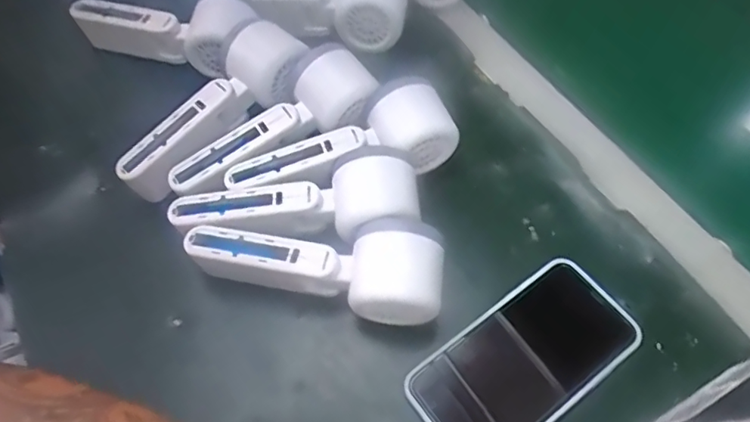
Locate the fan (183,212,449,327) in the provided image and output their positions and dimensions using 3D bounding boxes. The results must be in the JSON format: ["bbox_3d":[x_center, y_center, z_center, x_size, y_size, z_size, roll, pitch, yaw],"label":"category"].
[{"bbox_3d":[-0.038,0.036,0.341,0.161,0.054,0.055,2,60,2],"label":"fan"}]

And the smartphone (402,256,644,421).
[{"bbox_3d":[0.093,0.094,0.333,0.143,0.006,0.074,-33,65,-16],"label":"smartphone"}]

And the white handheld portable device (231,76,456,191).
[{"bbox_3d":[-0.020,-0.039,0.377,0.156,0.047,0.050,-26,63,-13],"label":"white handheld portable device"}]

